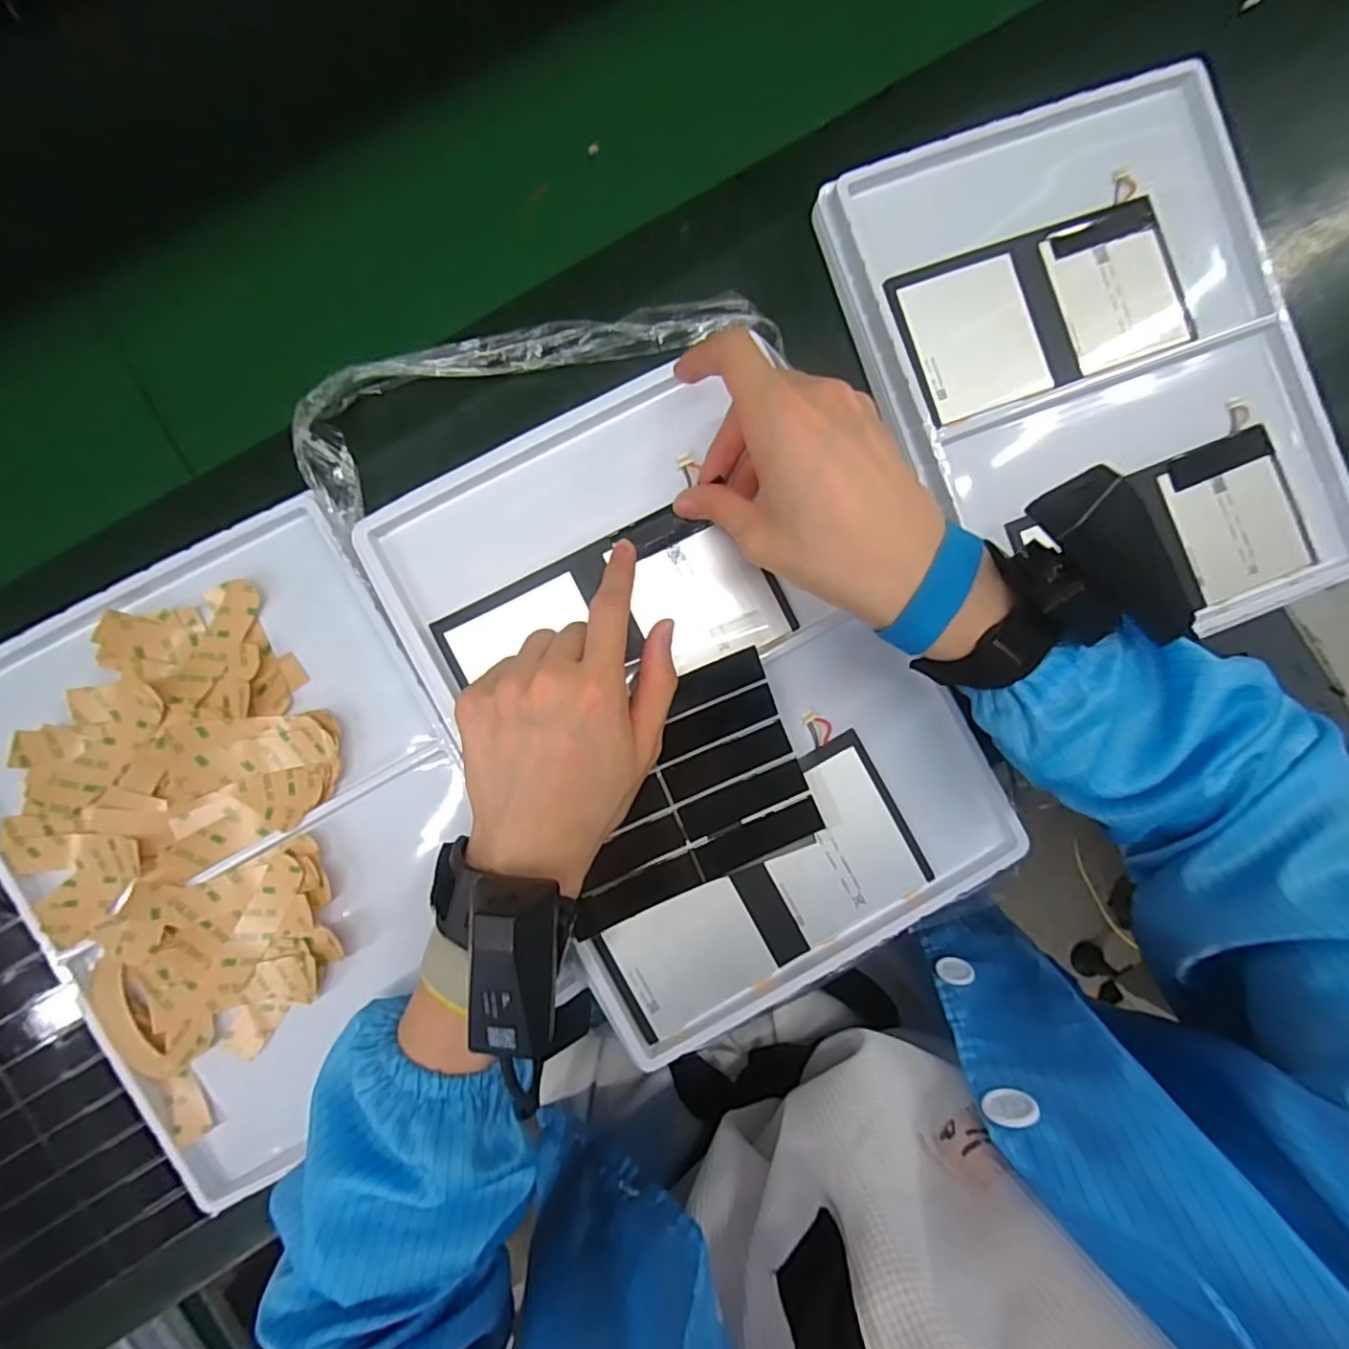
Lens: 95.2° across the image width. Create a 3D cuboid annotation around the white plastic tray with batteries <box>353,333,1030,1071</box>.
[{"bbox_3d":[0.009,0.014,0.341,0.243,0.048,0.329,-30,88,-3],"label":"white plastic tray with batteries"}]

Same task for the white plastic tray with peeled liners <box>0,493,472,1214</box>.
[{"bbox_3d":[-0.230,0.091,0.344,0.227,0.040,0.309,-28,92,-6],"label":"white plastic tray with peeled liners"}]

